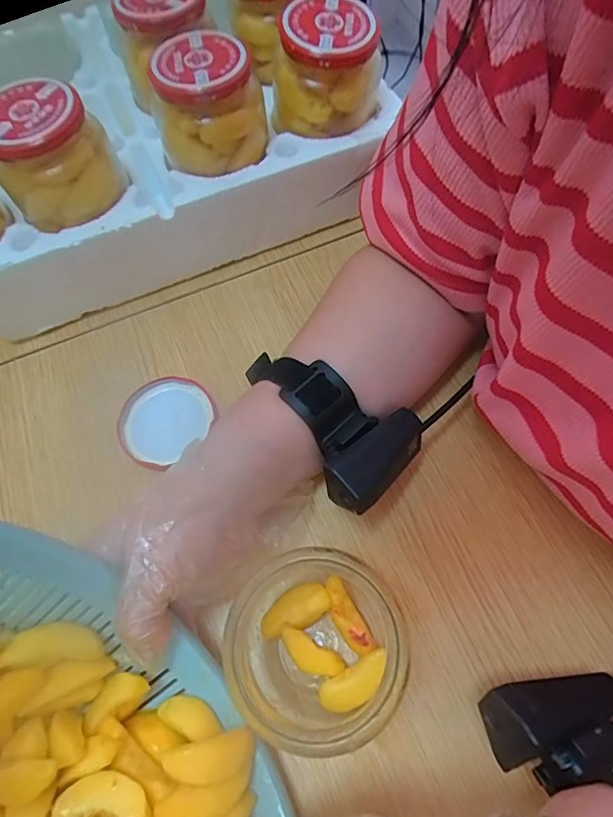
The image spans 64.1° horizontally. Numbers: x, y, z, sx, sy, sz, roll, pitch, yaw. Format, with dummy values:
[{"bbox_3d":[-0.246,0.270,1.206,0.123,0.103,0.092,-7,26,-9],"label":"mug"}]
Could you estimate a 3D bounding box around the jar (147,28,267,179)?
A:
[{"bbox_3d":[-0.073,-0.226,0.366,0.076,0.067,0.071,-1,62,2],"label":"jar"}]

